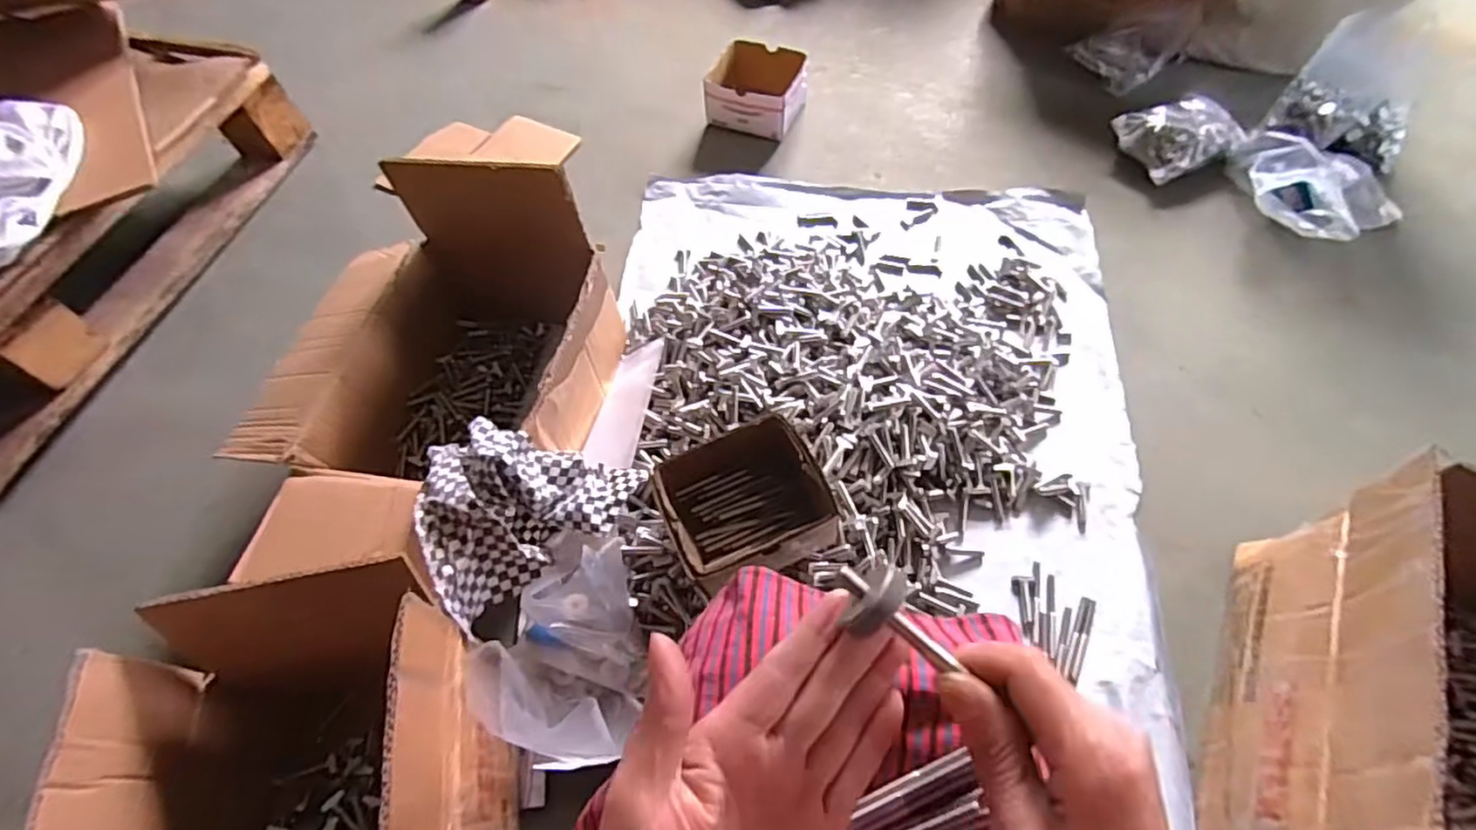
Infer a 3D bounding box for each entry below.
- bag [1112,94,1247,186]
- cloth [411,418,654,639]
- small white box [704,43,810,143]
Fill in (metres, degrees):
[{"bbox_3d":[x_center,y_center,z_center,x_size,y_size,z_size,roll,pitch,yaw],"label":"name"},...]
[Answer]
[{"bbox_3d":[0.730,-0.462,1.100,0.175,0.058,0.136,-21,61,-10],"label":"bag"},{"bbox_3d":[-0.197,0.083,0.651,0.201,0.096,0.183,-17,60,-8],"label":"cloth"},{"bbox_3d":[0.033,-0.576,1.181,0.163,0.087,0.149,17,61,12],"label":"small white box"}]

